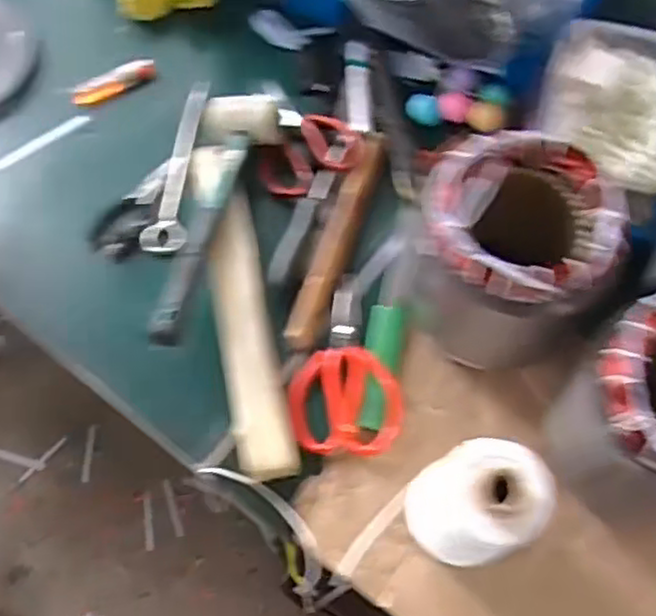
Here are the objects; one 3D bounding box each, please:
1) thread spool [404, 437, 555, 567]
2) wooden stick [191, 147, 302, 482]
[{"bbox_3d":[0.101,0.141,0.508,0.067,0.161,0.068,9,64,3],"label":"thread spool"},{"bbox_3d":[-0.082,-0.010,0.656,0.047,0.026,0.336,-11,65,-6],"label":"wooden stick"}]

